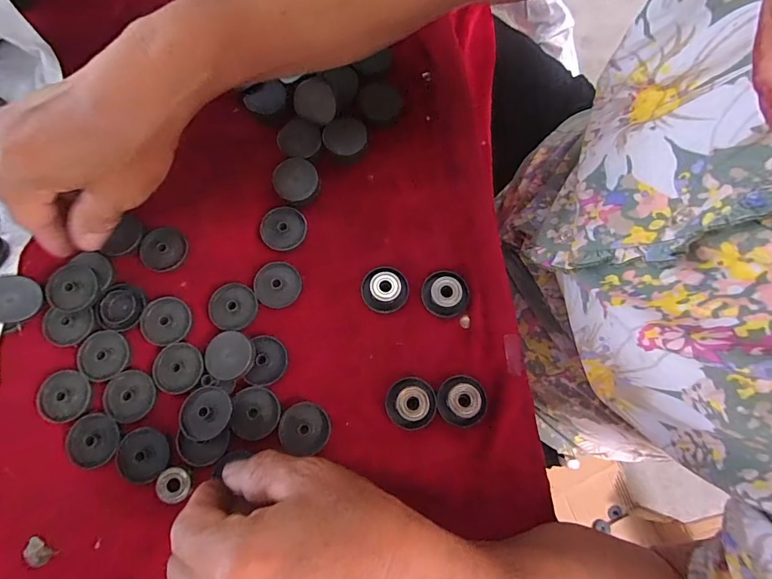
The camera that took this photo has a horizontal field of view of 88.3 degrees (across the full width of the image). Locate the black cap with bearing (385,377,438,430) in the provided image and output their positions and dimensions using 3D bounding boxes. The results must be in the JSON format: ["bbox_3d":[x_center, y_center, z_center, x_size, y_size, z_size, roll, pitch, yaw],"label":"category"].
[{"bbox_3d":[0.017,0.076,0.265,0.033,0.011,0.032,0,78,-2],"label":"black cap with bearing"}]

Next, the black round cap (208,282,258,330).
[{"bbox_3d":[-0.109,0.012,0.281,0.032,0.004,0.033,0,78,-2],"label":"black round cap"}]

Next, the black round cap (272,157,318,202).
[{"bbox_3d":[-0.067,-0.081,0.297,0.032,0.009,0.031,0,78,-2],"label":"black round cap"}]

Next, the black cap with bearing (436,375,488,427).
[{"bbox_3d":[0.051,0.074,0.265,0.033,0.012,0.032,0,78,-2],"label":"black cap with bearing"}]

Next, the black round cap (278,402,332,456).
[{"bbox_3d":[-0.054,0.091,0.264,0.033,0.004,0.030,0,78,-2],"label":"black round cap"}]

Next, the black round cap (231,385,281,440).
[{"bbox_3d":[-0.087,0.082,0.262,0.030,0.004,0.033,0,78,-2],"label":"black round cap"}]

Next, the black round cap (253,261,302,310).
[{"bbox_3d":[-0.079,-0.004,0.285,0.033,0.007,0.032,0,78,-2],"label":"black round cap"}]

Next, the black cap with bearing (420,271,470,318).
[{"bbox_3d":[0.042,0.002,0.284,0.031,0.014,0.033,0,78,-2],"label":"black cap with bearing"}]

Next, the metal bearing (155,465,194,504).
[{"bbox_3d":[-0.134,0.124,0.252,0.021,0.005,0.020,1,78,-1],"label":"metal bearing"}]

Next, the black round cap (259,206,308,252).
[{"bbox_3d":[-0.076,-0.046,0.296,0.034,0.004,0.031,0,78,-2],"label":"black round cap"}]

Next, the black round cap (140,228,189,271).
[{"bbox_3d":[-0.162,-0.030,0.289,0.033,0.004,0.032,0,78,-2],"label":"black round cap"}]

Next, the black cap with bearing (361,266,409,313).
[{"bbox_3d":[0.000,0.000,0.285,0.033,0.013,0.032,0,78,-2],"label":"black cap with bearing"}]

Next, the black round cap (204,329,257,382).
[{"bbox_3d":[-0.107,0.045,0.272,0.033,0.004,0.032,0,78,-2],"label":"black round cap"}]

